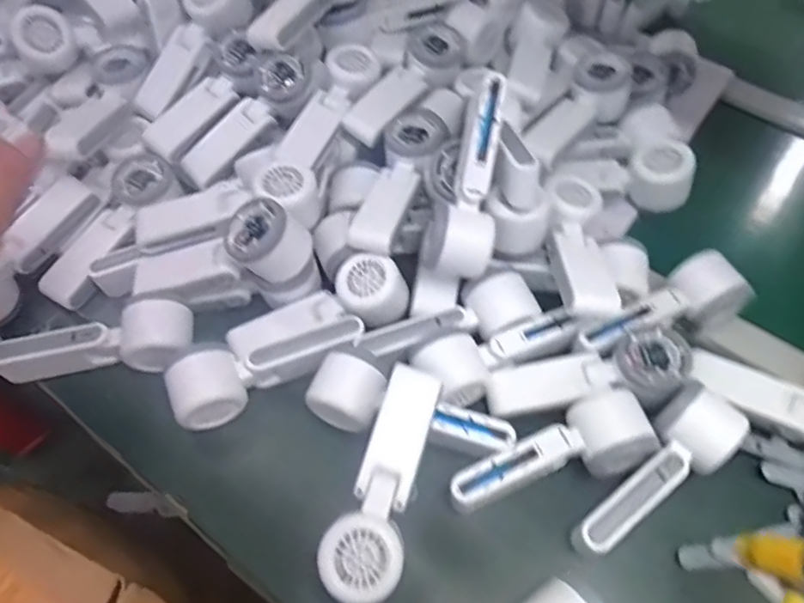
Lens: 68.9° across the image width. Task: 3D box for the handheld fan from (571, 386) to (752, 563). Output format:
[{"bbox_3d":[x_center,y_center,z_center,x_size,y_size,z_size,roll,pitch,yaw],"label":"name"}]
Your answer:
[{"bbox_3d":[0.199,0.136,0.449,0.055,0.051,0.157,38,65,20],"label":"handheld fan"}]

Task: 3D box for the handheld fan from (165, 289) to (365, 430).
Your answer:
[{"bbox_3d":[-0.121,0.044,0.508,0.164,0.073,0.073,-26,62,-16],"label":"handheld fan"}]

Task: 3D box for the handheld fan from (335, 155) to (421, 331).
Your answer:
[{"bbox_3d":[-0.019,-0.057,0.539,0.066,0.047,0.163,9,70,4],"label":"handheld fan"}]

